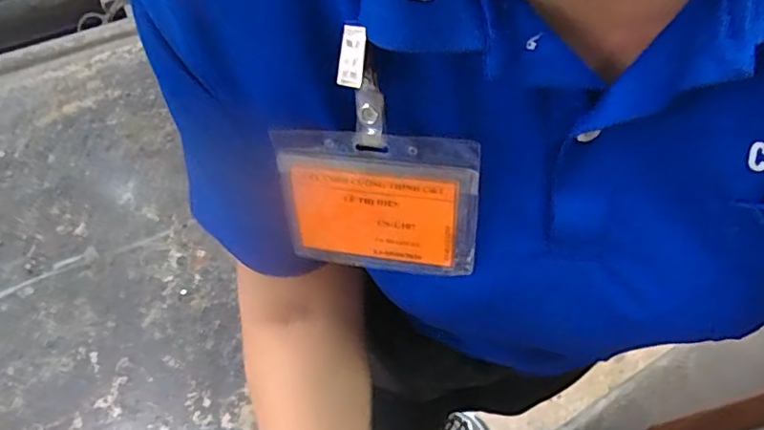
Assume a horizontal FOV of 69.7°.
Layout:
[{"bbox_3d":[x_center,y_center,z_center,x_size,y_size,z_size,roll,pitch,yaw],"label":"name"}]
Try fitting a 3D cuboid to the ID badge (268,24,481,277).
[{"bbox_3d":[-0.003,-0.020,0.262,0.097,0.126,0.009,6,38,12],"label":"ID badge"}]

